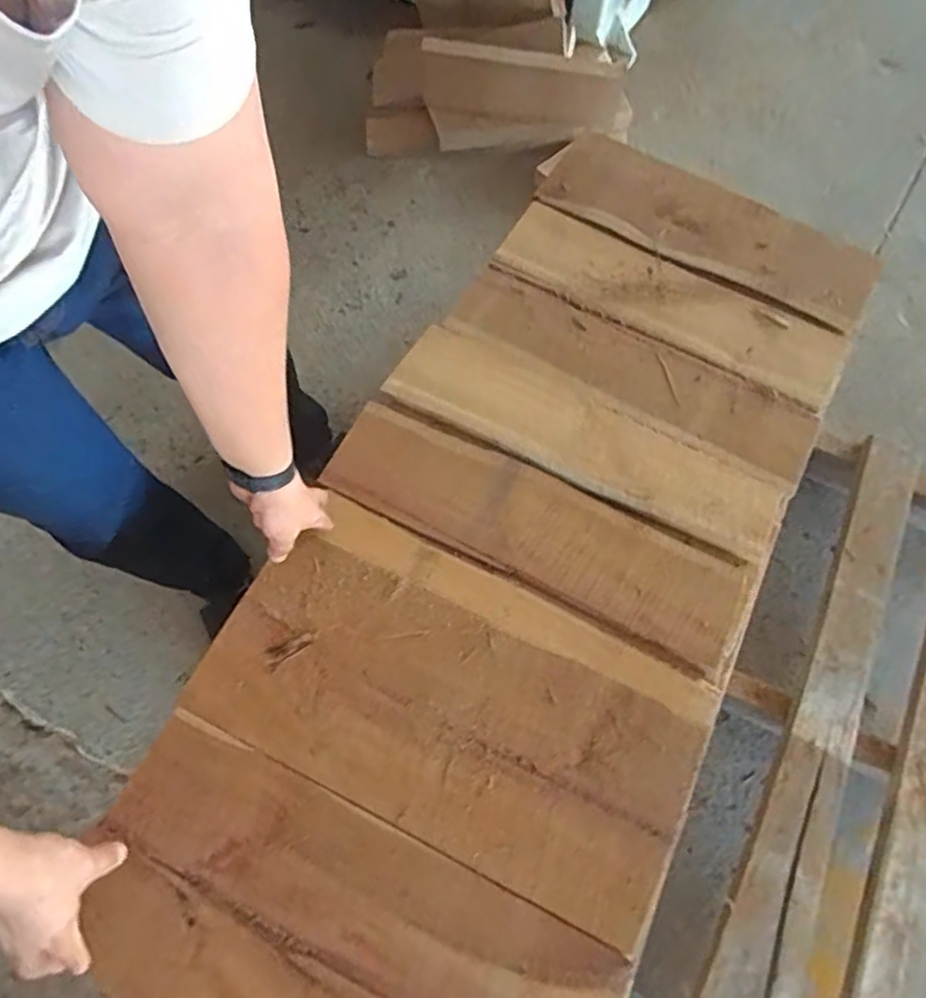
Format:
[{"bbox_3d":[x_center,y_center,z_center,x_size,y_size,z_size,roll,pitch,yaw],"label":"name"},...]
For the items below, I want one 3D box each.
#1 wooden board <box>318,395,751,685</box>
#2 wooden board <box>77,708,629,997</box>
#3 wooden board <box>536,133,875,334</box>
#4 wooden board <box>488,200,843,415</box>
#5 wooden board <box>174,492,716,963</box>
[{"bbox_3d":[0.078,0.031,0.761,0.491,0.018,0.133,25,69,7],"label":"wooden board"},{"bbox_3d":[-0.119,0.410,0.587,0.495,0.017,0.228,28,69,9],"label":"wooden board"},{"bbox_3d":[0.364,-0.417,0.995,0.491,0.033,0.193,29,65,13],"label":"wooden board"},{"bbox_3d":[0.283,-0.283,0.921,0.493,0.038,0.148,29,67,8],"label":"wooden board"},{"bbox_3d":[-0.009,0.203,0.683,0.491,0.022,0.271,25,69,7],"label":"wooden board"}]

